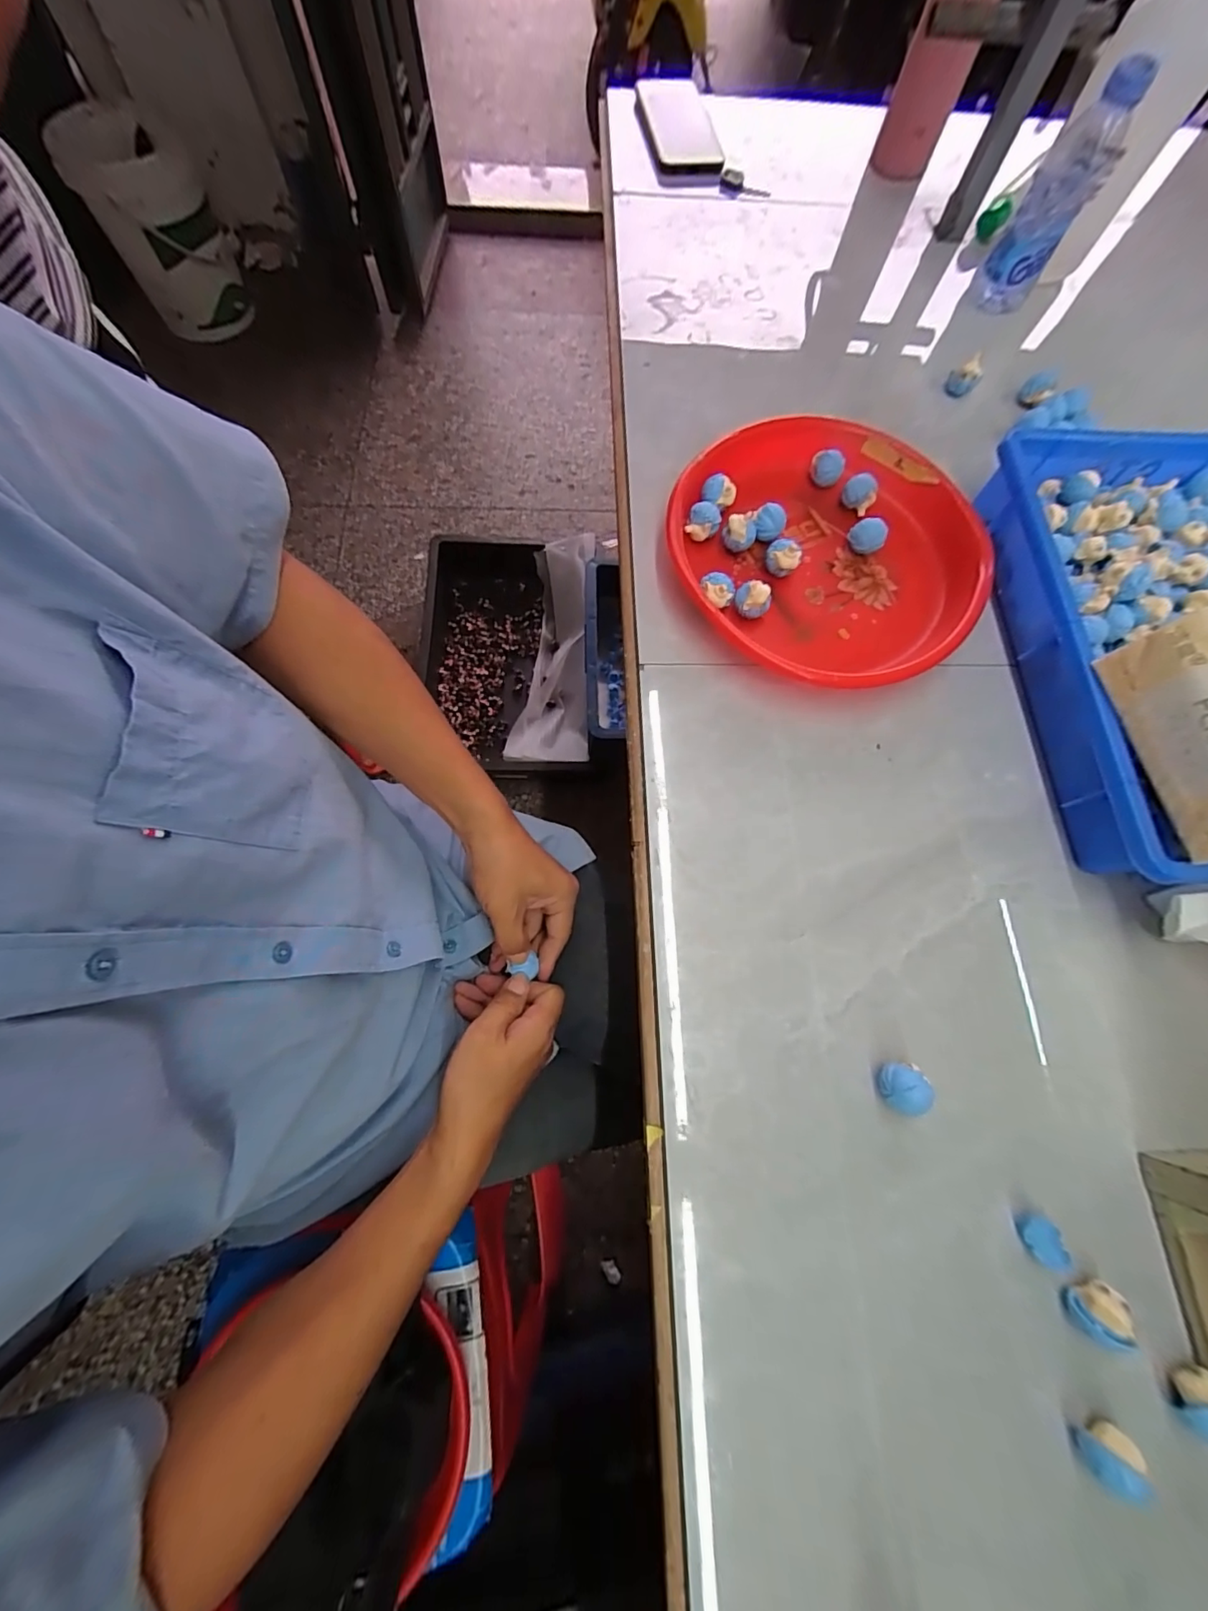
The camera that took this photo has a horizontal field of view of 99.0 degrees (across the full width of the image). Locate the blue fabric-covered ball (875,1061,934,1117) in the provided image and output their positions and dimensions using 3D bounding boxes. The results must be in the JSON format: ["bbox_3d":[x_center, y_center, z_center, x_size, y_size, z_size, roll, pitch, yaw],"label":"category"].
[{"bbox_3d":[0.181,0.171,0.312,0.023,0.023,0.027,4,73,-1],"label":"blue fabric-covered ball"}]

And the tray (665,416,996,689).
[{"bbox_3d":[0.184,-0.213,0.429,0.251,0.039,0.244,1,73,-2],"label":"tray"}]

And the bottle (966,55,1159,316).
[{"bbox_3d":[0.421,-0.565,0.484,0.057,0.155,0.055,31,74,7],"label":"bottle"}]

